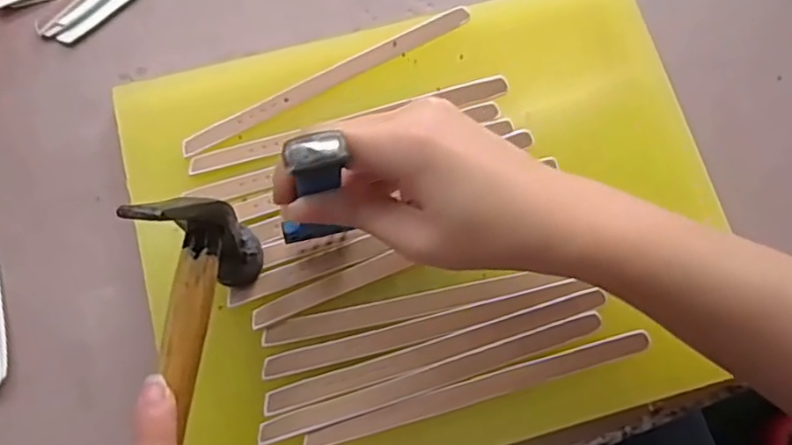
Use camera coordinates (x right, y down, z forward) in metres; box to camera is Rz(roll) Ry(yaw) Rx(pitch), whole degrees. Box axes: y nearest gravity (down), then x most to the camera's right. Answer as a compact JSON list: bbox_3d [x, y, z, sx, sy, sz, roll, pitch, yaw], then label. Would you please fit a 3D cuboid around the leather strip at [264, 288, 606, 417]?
[{"bbox_3d":[0.023,0.072,0.350,0.196,0.005,0.013,-17,77,-6],"label":"leather strip"}]

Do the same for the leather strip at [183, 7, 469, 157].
[{"bbox_3d":[-0.042,-0.092,0.397,0.197,0.010,0.017,-27,78,-8],"label":"leather strip"}]

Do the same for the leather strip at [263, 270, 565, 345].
[{"bbox_3d":[0.008,0.048,0.353,0.166,0.009,0.012,-11,76,-4],"label":"leather strip"}]

